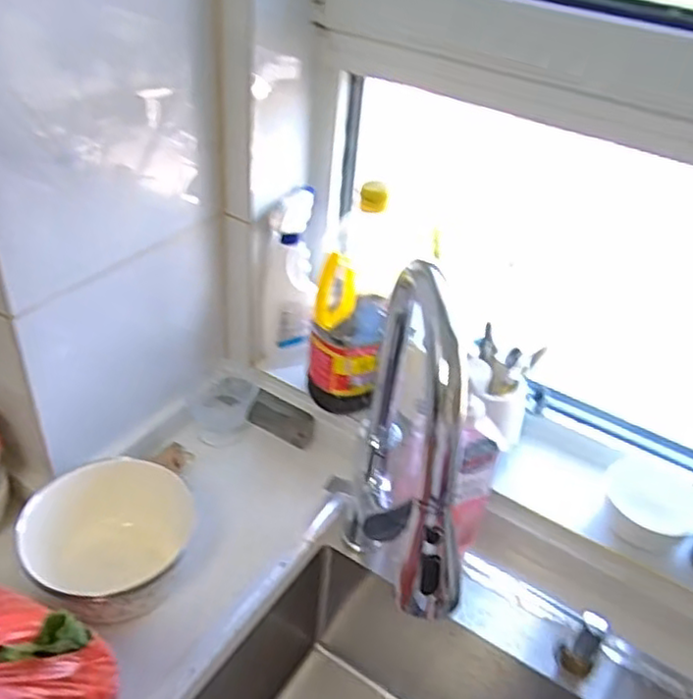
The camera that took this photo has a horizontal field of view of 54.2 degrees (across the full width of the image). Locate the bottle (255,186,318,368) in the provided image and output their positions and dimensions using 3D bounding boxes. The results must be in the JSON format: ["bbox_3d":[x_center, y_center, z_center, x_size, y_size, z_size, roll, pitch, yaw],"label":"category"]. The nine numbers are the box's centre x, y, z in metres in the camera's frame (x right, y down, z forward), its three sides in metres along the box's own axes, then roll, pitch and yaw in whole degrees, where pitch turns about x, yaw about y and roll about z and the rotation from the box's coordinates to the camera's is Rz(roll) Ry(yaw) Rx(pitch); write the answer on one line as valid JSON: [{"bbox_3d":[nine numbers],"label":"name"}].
[{"bbox_3d":[-0.080,-0.093,0.939,0.084,0.235,0.077,0,39,-8],"label":"bottle"}]

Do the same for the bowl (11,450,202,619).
[{"bbox_3d":[-0.258,0.217,0.747,0.167,0.107,0.163,4,39,-3],"label":"bowl"}]

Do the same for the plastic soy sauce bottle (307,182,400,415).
[{"bbox_3d":[0.016,-0.066,0.869,0.114,0.298,0.120,11,39,5],"label":"plastic soy sauce bottle"}]

